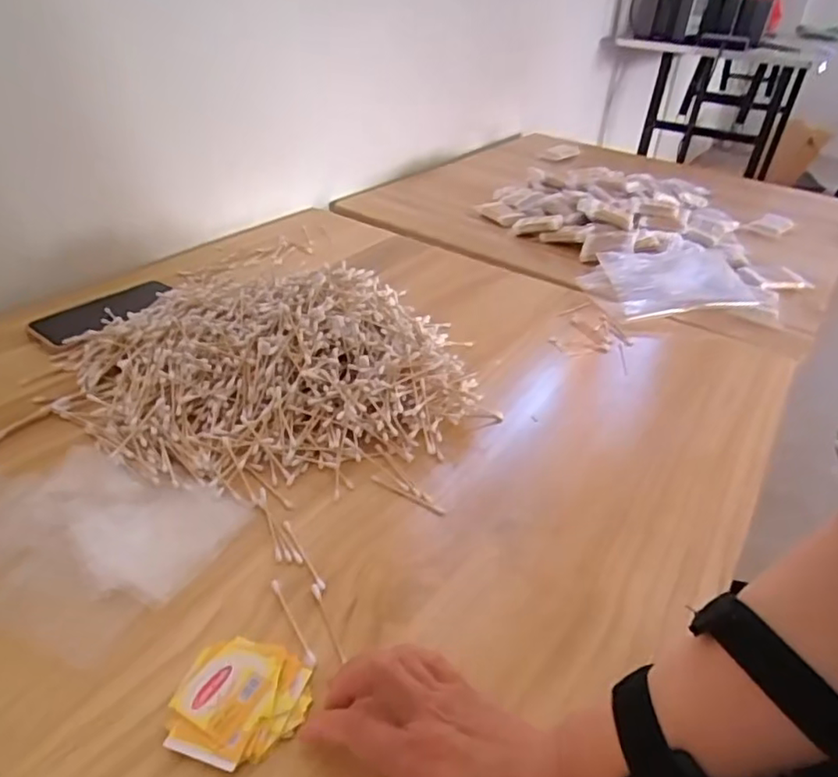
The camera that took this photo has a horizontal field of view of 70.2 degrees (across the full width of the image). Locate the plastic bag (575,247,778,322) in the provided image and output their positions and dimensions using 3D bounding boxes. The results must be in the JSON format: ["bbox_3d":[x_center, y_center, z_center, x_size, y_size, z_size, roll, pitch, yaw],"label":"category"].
[{"bbox_3d":[0.368,-0.159,0.860,0.262,0.028,0.195,-1,42,-8],"label":"plastic bag"}]

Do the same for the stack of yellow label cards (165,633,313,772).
[{"bbox_3d":[-0.103,0.179,0.344,0.073,0.014,0.069,14,36,12],"label":"stack of yellow label cards"}]

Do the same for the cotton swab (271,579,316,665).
[{"bbox_3d":[-0.084,0.154,0.394,0.006,0.005,0.071,-16,40,-28],"label":"cotton swab"}]

